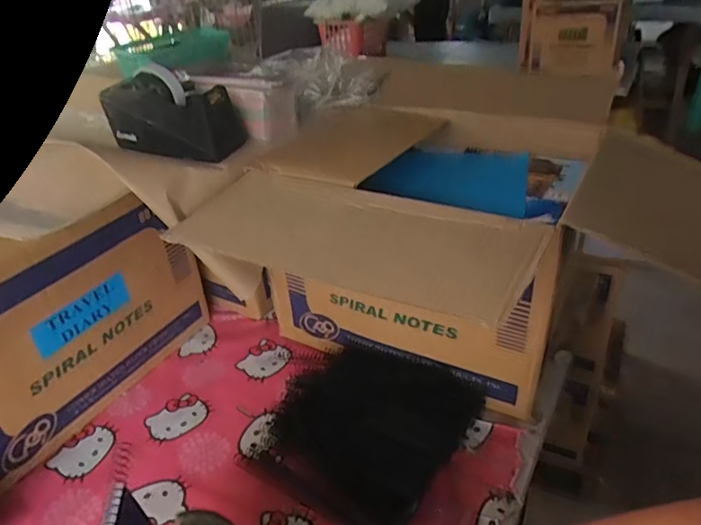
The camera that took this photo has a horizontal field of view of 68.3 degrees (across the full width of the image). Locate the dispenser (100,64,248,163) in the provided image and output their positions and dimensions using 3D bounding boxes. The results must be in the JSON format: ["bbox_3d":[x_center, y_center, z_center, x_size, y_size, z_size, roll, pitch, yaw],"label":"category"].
[{"bbox_3d":[-0.263,-0.218,0.753,0.194,0.108,0.074,13,36,25],"label":"dispenser"}]

